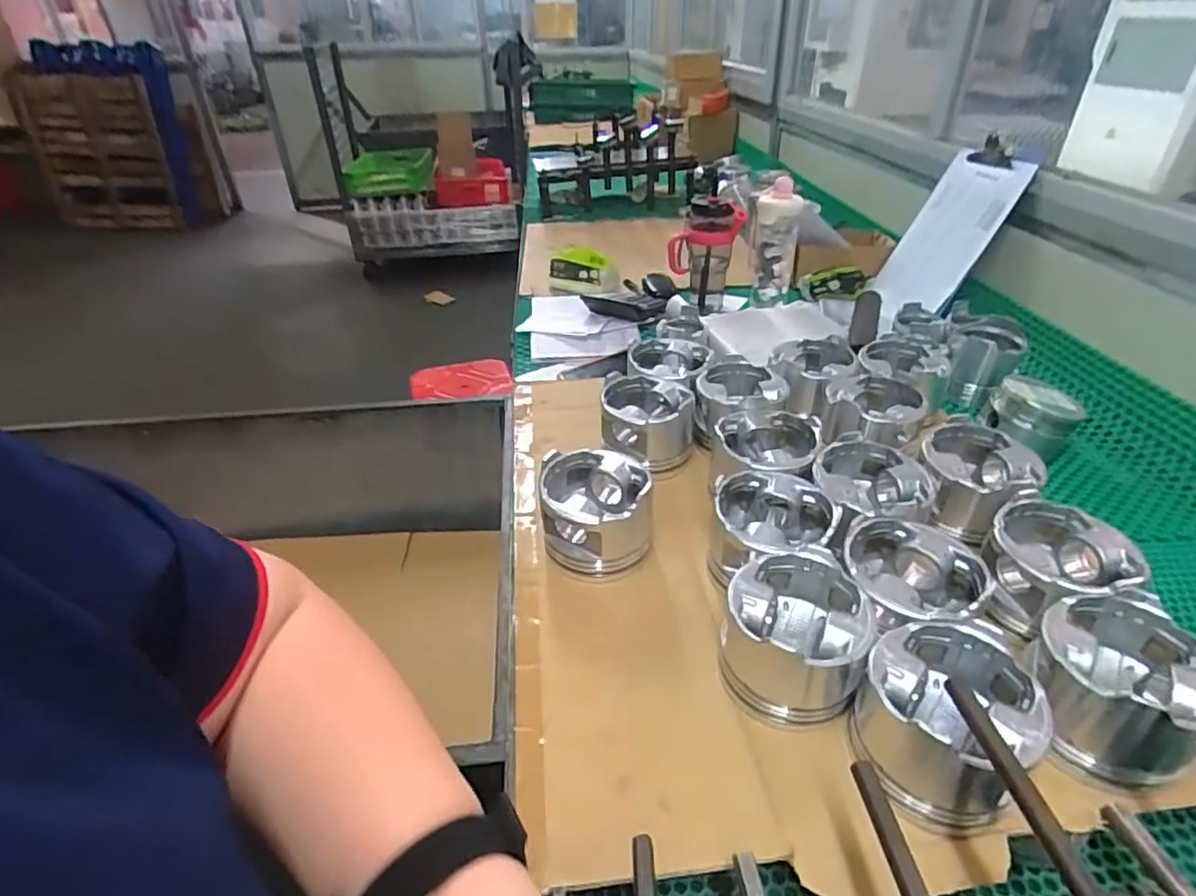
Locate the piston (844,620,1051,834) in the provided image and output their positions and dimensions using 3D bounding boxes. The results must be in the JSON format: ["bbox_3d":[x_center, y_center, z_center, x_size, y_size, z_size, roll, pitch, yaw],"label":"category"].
[{"bbox_3d":[0.221,0.175,0.401,0.095,0.071,0.100,20,41,27],"label":"piston"}]

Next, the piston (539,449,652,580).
[{"bbox_3d":[-0.002,0.063,0.576,0.096,0.085,0.101,-2,36,0],"label":"piston"}]

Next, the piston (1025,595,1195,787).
[{"bbox_3d":[0.351,0.160,0.421,0.109,0.067,0.101,-30,45,-34],"label":"piston"}]

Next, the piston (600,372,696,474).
[{"bbox_3d":[0.057,-0.031,0.713,0.104,0.069,0.111,2,36,5],"label":"piston"}]

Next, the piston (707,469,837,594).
[{"bbox_3d":[0.150,0.083,0.544,0.099,0.089,0.106,8,37,12],"label":"piston"}]

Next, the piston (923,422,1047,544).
[{"bbox_3d":[0.356,0.030,0.588,0.106,0.075,0.099,-30,45,-34],"label":"piston"}]

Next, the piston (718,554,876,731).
[{"bbox_3d":[0.142,0.143,0.460,0.094,0.080,0.098,-1,36,1],"label":"piston"}]

